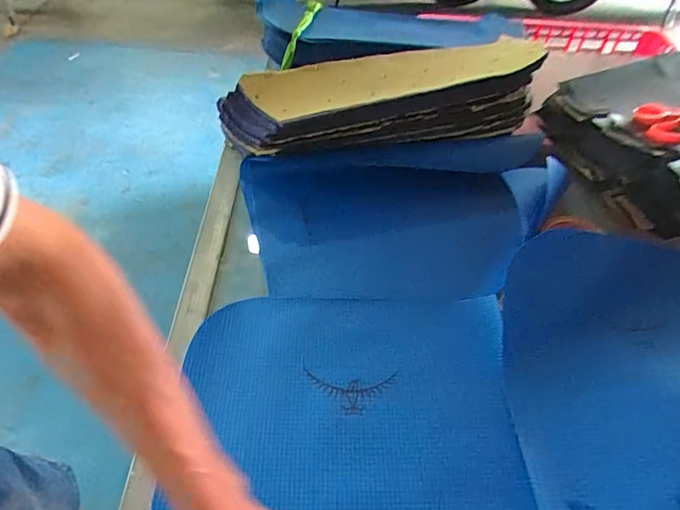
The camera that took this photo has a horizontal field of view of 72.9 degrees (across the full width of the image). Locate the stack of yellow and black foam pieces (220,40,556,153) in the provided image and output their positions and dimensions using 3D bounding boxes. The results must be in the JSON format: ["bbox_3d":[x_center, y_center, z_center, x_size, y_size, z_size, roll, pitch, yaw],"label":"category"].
[{"bbox_3d":[0.066,-0.231,0.673,0.471,0.095,0.122,-9,52,-10],"label":"stack of yellow and black foam pieces"}]

